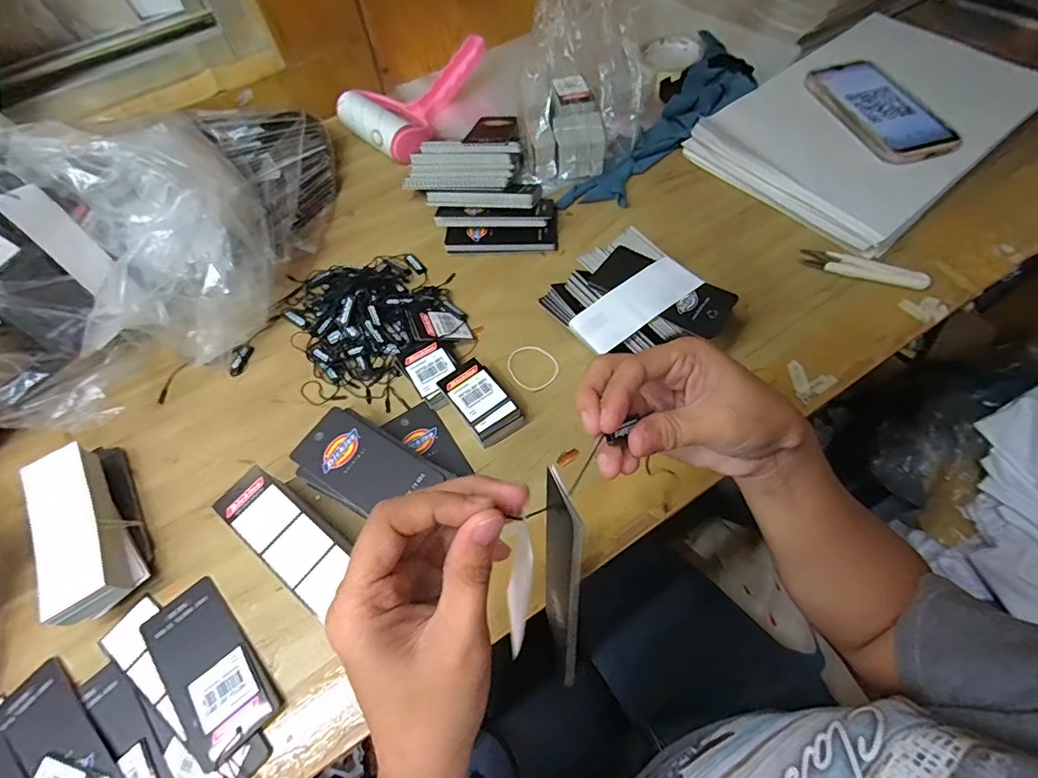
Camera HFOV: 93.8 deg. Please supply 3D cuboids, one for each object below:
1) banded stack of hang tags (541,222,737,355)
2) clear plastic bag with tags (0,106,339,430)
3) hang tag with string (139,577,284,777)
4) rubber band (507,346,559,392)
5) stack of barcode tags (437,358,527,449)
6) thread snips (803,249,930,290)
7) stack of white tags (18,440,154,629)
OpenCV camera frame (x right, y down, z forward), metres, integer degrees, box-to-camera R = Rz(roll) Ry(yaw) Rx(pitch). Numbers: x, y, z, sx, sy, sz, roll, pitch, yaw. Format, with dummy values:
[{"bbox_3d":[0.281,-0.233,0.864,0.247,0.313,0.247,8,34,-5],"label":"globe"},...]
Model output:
[{"bbox_3d":[0.094,-0.065,0.406,0.110,0.047,0.125,-36,65,-16],"label":"banded stack of hang tags"},{"bbox_3d":[-0.311,-0.141,0.418,0.344,0.147,0.269,-31,63,-13],"label":"clear plastic bag with tags"},{"bbox_3d":[-0.185,0.189,0.302,0.153,0.006,0.049,40,70,22],"label":"hang tag with string"},{"bbox_3d":[0.011,-0.020,0.412,0.039,0.004,0.045,-33,64,-14],"label":"rubber band"},{"bbox_3d":[-0.030,0.011,0.385,0.038,0.028,0.064,-35,64,-15],"label":"stack of barcode tags"},{"bbox_3d":[0.310,-0.108,0.436,0.101,0.009,0.020,22,64,15],"label":"thread snips"},{"bbox_3d":[-0.305,0.096,0.345,0.046,0.041,0.129,-32,63,-14],"label":"stack of white tags"}]

